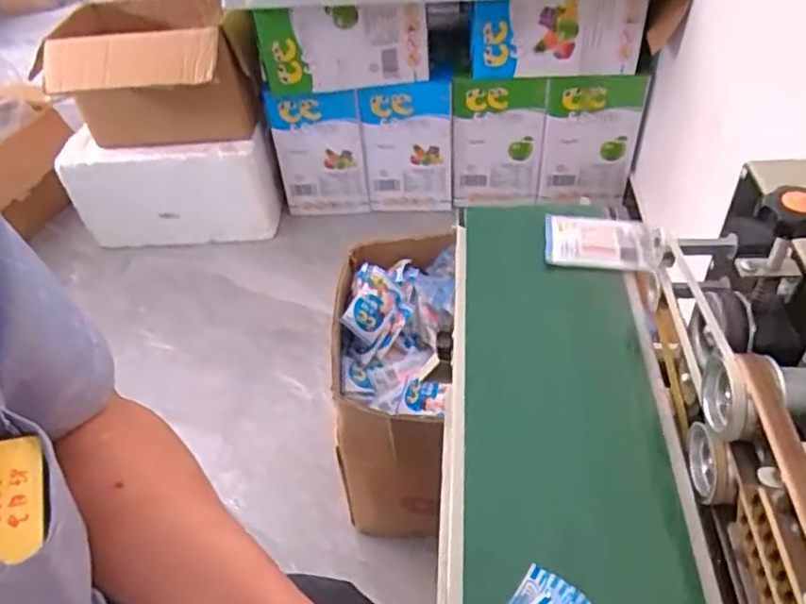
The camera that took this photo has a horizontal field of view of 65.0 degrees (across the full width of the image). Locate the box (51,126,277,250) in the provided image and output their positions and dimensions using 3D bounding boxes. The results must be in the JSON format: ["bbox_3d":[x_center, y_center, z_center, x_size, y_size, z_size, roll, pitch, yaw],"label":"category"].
[{"bbox_3d":[-0.546,-0.268,1.503,0.463,0.243,0.145,1,45,7],"label":"box"}]

